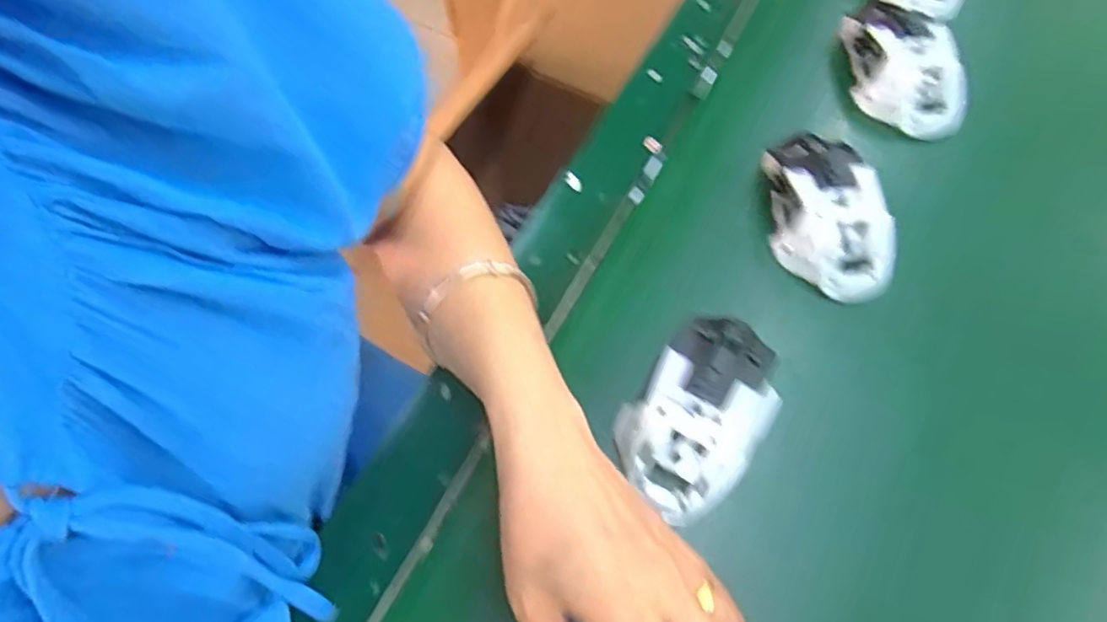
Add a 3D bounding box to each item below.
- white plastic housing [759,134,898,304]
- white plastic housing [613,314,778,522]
[{"bbox_3d":[0.169,-0.064,0.389,0.065,0.038,0.115,-12,64,-5],"label":"white plastic housing"},{"bbox_3d":[0.080,0.049,0.332,0.066,0.033,0.111,36,70,17],"label":"white plastic housing"}]

